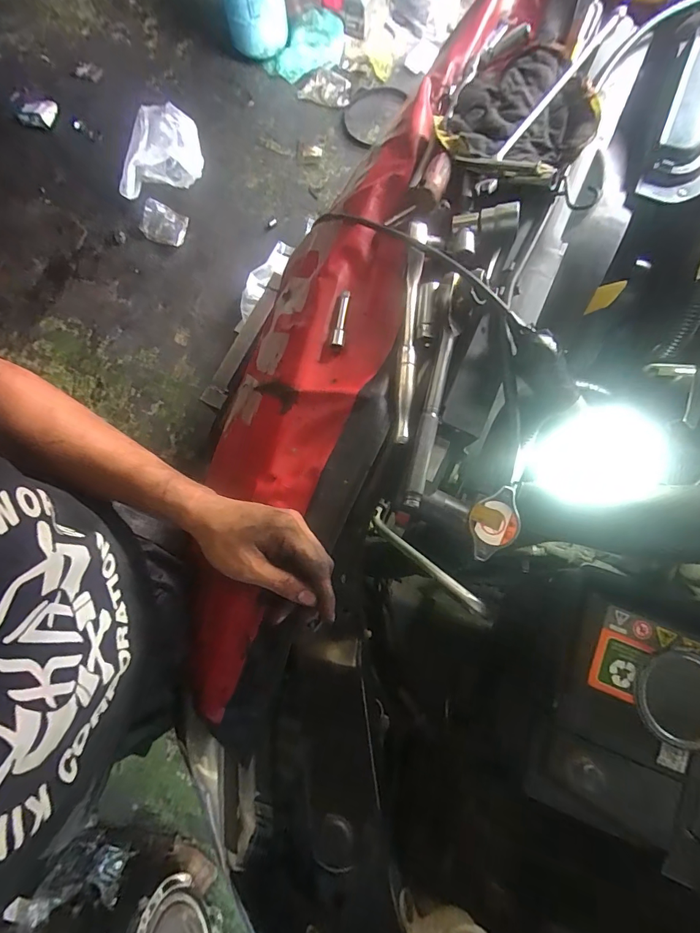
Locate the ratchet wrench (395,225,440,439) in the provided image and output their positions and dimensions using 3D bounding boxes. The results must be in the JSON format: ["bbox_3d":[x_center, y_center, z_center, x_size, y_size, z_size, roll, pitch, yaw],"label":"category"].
[{"bbox_3d":[0.066,-0.142,0.437,0.029,0.032,0.236,6,77,3],"label":"ratchet wrench"}]

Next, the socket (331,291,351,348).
[{"bbox_3d":[-0.009,-0.170,0.493,0.014,0.019,0.069,10,77,4],"label":"socket"}]

